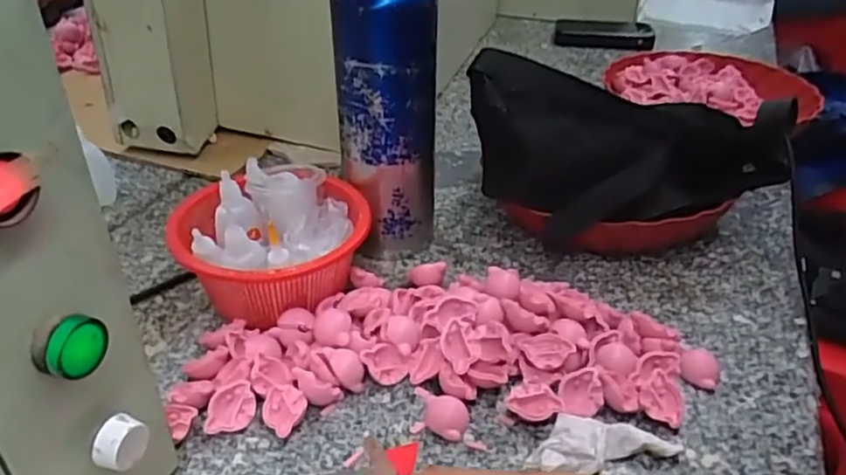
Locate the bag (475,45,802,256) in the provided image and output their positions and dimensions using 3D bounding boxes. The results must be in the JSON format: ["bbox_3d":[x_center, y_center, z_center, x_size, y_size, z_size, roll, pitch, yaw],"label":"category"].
[{"bbox_3d":[0.187,-0.070,0.575,0.292,0.125,0.098,0,33,-1],"label":"bag"}]

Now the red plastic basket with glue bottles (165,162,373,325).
[{"bbox_3d":[-0.116,0.012,0.522,0.146,0.084,0.137,-2,34,-5],"label":"red plastic basket with glue bottles"}]

